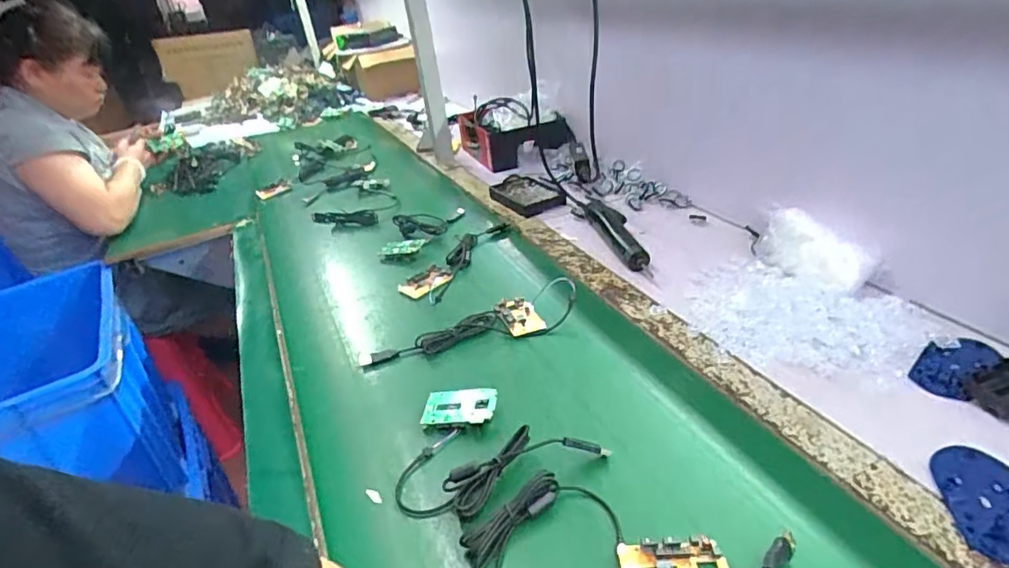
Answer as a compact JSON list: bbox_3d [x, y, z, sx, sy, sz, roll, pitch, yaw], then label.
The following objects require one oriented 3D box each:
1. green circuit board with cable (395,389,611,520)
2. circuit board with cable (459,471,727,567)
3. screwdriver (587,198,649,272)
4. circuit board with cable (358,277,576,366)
[{"bbox_3d":[-0.021,0.145,0.536,0.180,0.034,0.149,-16,32,-15],"label":"green circuit board with cable"},{"bbox_3d":[0.063,0.202,0.430,0.176,0.018,0.133,-14,31,-11],"label":"circuit board with cable"},{"bbox_3d":[0.172,-0.092,0.873,0.046,0.034,0.243,-10,30,-4],"label":"screwdriver"},{"bbox_3d":[-0.046,0.049,0.707,0.281,0.026,0.086,-9,30,-4],"label":"circuit board with cable"}]

